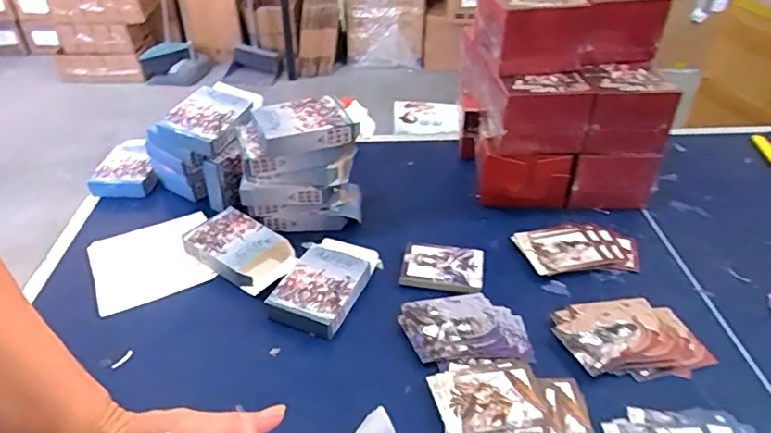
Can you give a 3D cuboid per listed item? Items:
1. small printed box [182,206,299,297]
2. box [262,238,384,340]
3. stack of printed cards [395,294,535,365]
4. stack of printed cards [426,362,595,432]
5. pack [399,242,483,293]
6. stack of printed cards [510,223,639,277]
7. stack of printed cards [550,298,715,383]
[{"bbox_3d":[-0.172,0.039,0.650,0.111,0.035,0.077,21,40,26],"label":"small printed box"},{"bbox_3d":[-0.070,0.070,0.610,0.090,0.030,0.130,14,38,18],"label":"box"},{"bbox_3d":[0.081,0.114,0.564,0.127,0.011,0.087,1,36,1],"label":"stack of printed cards"},{"bbox_3d":[0.111,0.166,0.491,0.133,0.008,0.086,0,36,-1],"label":"stack of printed cards"},{"bbox_3d":[0.065,0.061,0.635,0.089,0.020,0.068,6,36,8],"label":"pack"},{"bbox_3d":[0.232,0.037,0.671,0.142,0.018,0.082,-4,36,-6],"label":"stack of printed cards"},{"bbox_3d":[0.248,0.122,0.559,0.139,0.012,0.093,-6,36,-9],"label":"stack of printed cards"}]

